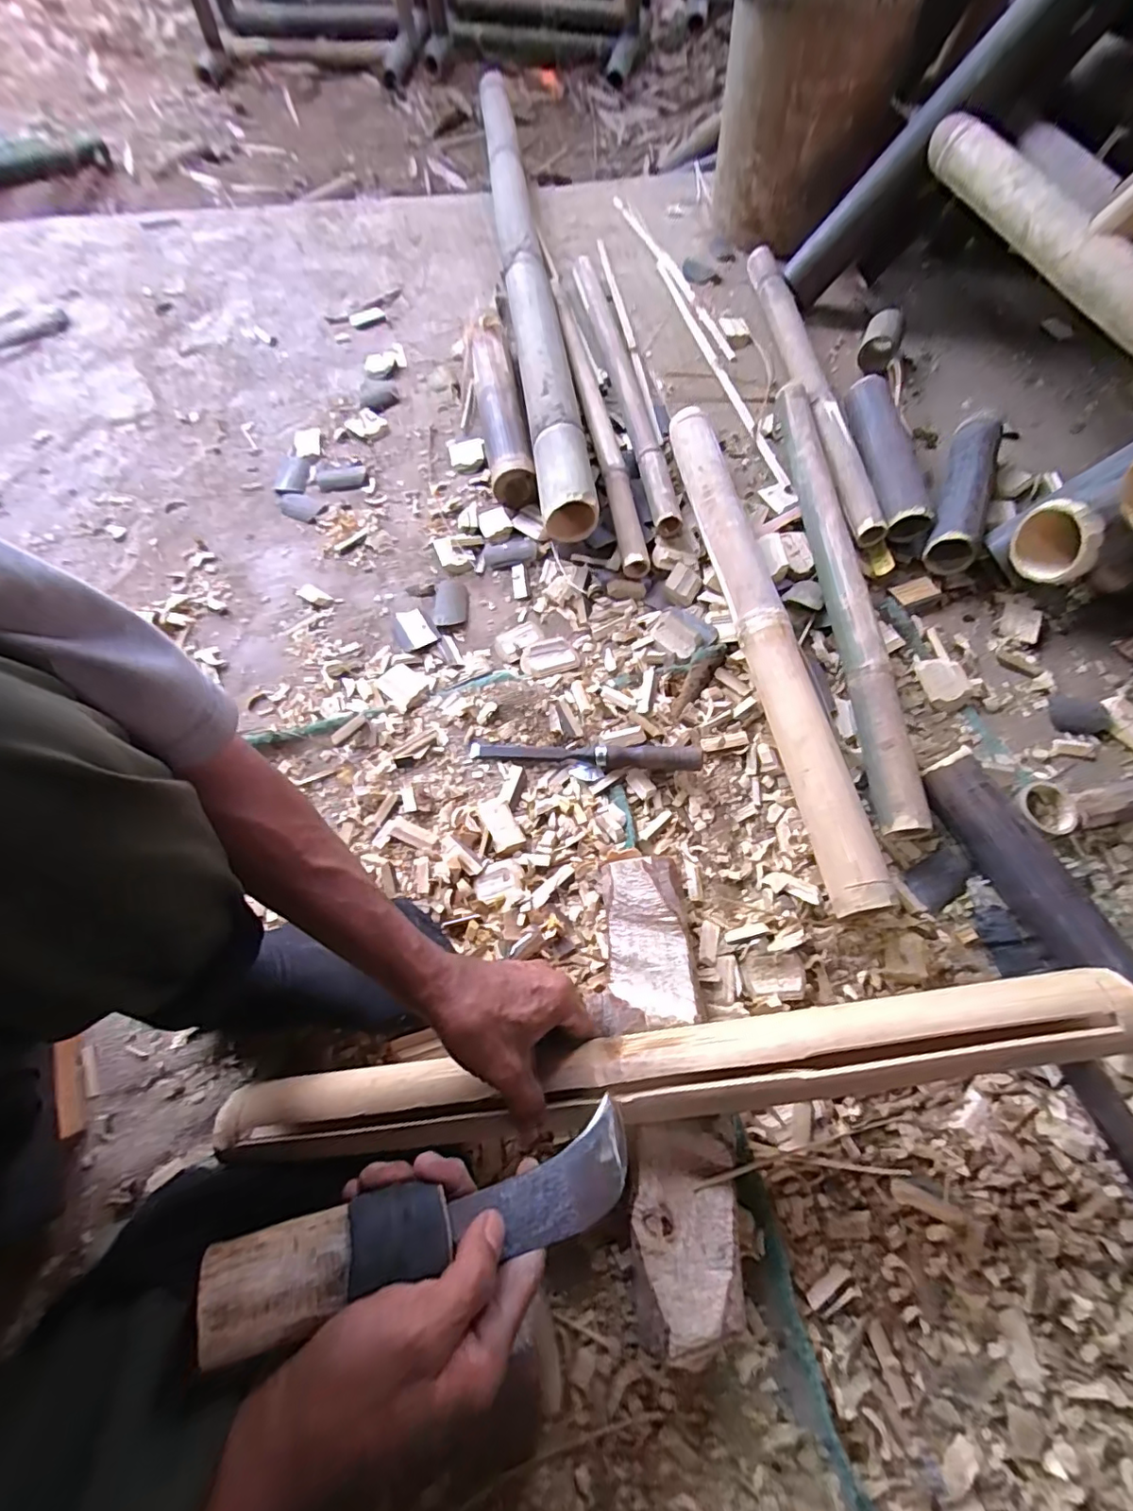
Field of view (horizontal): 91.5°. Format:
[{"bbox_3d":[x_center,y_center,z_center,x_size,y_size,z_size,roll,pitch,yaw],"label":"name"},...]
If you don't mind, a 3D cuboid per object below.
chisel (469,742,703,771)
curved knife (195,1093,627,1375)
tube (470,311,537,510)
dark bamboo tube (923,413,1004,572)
[{"bbox_3d":[0.018,-0.001,0.583,0.244,0.029,0.023,3,66,3],"label":"chisel"},{"bbox_3d":[-0.063,0.255,0.306,0.233,0.031,0.047,5,62,-30],"label":"curved knife"},{"bbox_3d":[-0.099,-0.506,0.809,0.063,0.066,0.349,-10,66,-2],"label":"tube"},{"bbox_3d":[0.512,-0.345,0.711,0.055,0.061,0.256,21,68,11],"label":"dark bamboo tube"}]

